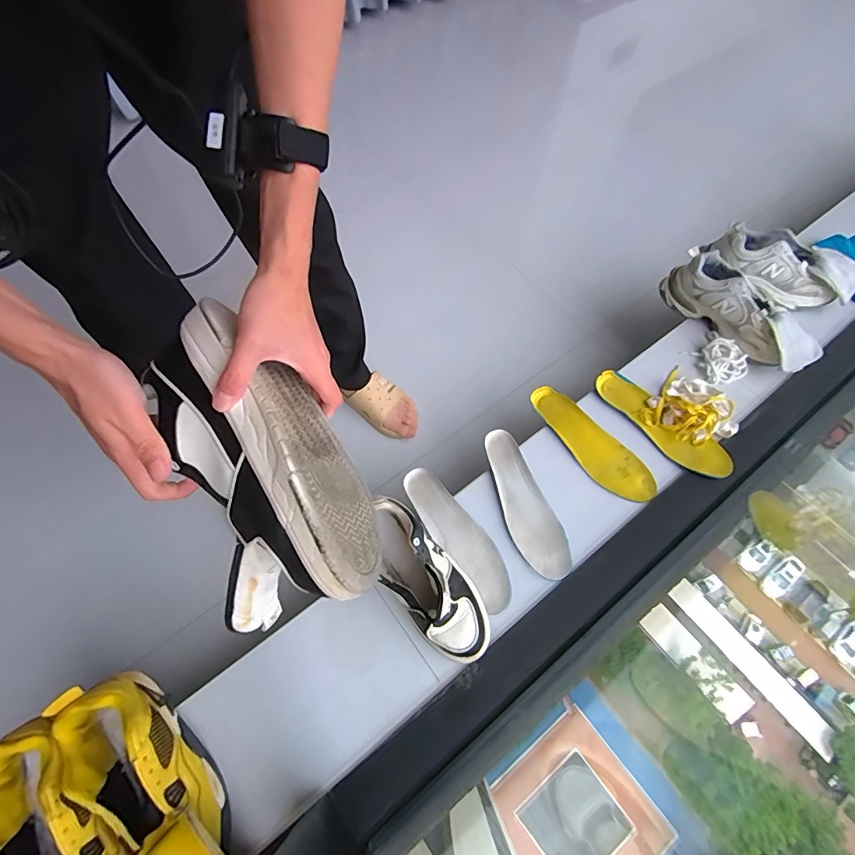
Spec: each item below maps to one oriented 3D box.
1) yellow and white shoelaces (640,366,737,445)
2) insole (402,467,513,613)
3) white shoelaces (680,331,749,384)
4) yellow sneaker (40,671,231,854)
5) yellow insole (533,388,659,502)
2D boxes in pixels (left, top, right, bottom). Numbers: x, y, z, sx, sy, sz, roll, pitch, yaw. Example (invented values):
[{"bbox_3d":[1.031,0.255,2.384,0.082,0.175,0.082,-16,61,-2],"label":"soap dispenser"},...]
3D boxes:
[{"bbox_3d":[0.503,-0.039,0.839,0.153,0.039,0.145,-42,71,-17],"label":"yellow and white shoelaces"},{"bbox_3d":[0.050,0.182,0.768,0.072,0.020,0.265,-34,69,-14],"label":"insole"},{"bbox_3d":[0.585,-0.142,0.909,0.090,0.034,0.109,-25,67,-11],"label":"white shoelaces"},{"bbox_3d":[-0.347,0.466,0.572,0.106,0.104,0.317,-40,71,-16],"label":"yellow sneaker"},{"bbox_3d":[0.306,0.028,0.848,0.085,0.024,0.271,-33,69,-14],"label":"yellow insole"}]

